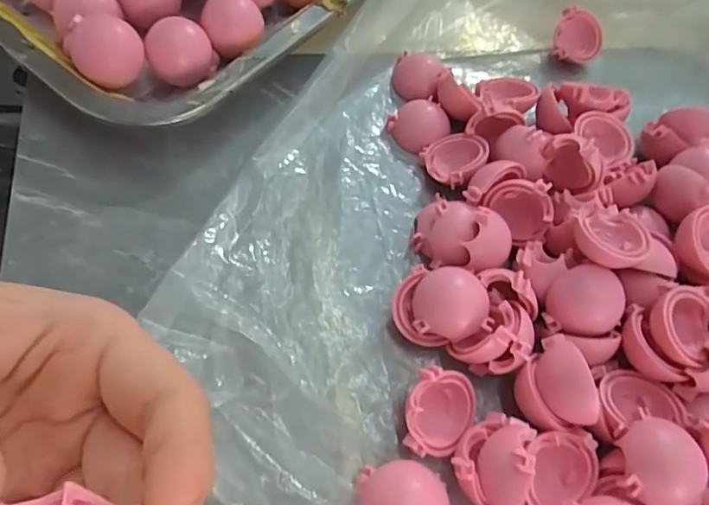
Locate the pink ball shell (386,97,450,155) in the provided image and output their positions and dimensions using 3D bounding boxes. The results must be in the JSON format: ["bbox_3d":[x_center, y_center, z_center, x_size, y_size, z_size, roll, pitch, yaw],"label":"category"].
[{"bbox_3d":[0.032,-0.064,0.250,0.027,0.010,0.026,3,65,-7],"label":"pink ball shell"}]

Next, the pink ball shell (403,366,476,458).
[{"bbox_3d":[0.032,0.059,0.183,0.028,0.022,0.027,3,65,-7],"label":"pink ball shell"}]

